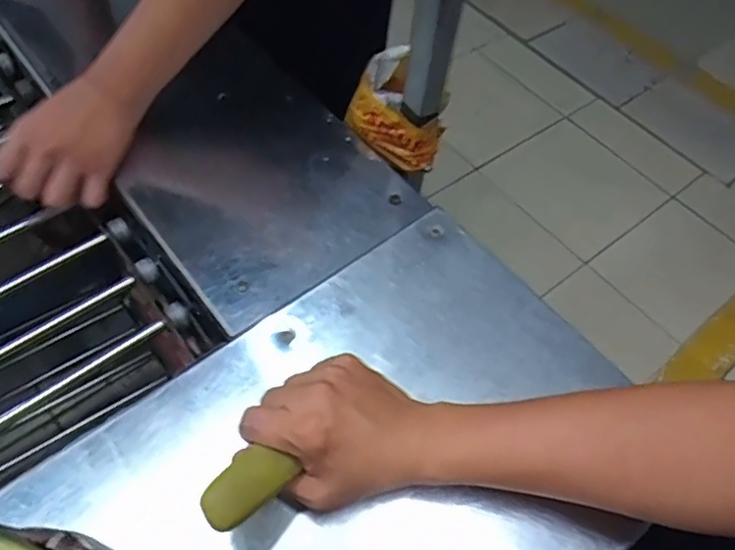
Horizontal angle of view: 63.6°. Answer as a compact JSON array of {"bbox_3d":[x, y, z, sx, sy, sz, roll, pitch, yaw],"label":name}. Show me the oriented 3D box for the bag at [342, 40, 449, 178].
[{"bbox_3d":[0.039,-0.181,0.643,0.106,0.076,0.094,24,58,12],"label":"bag"}]

